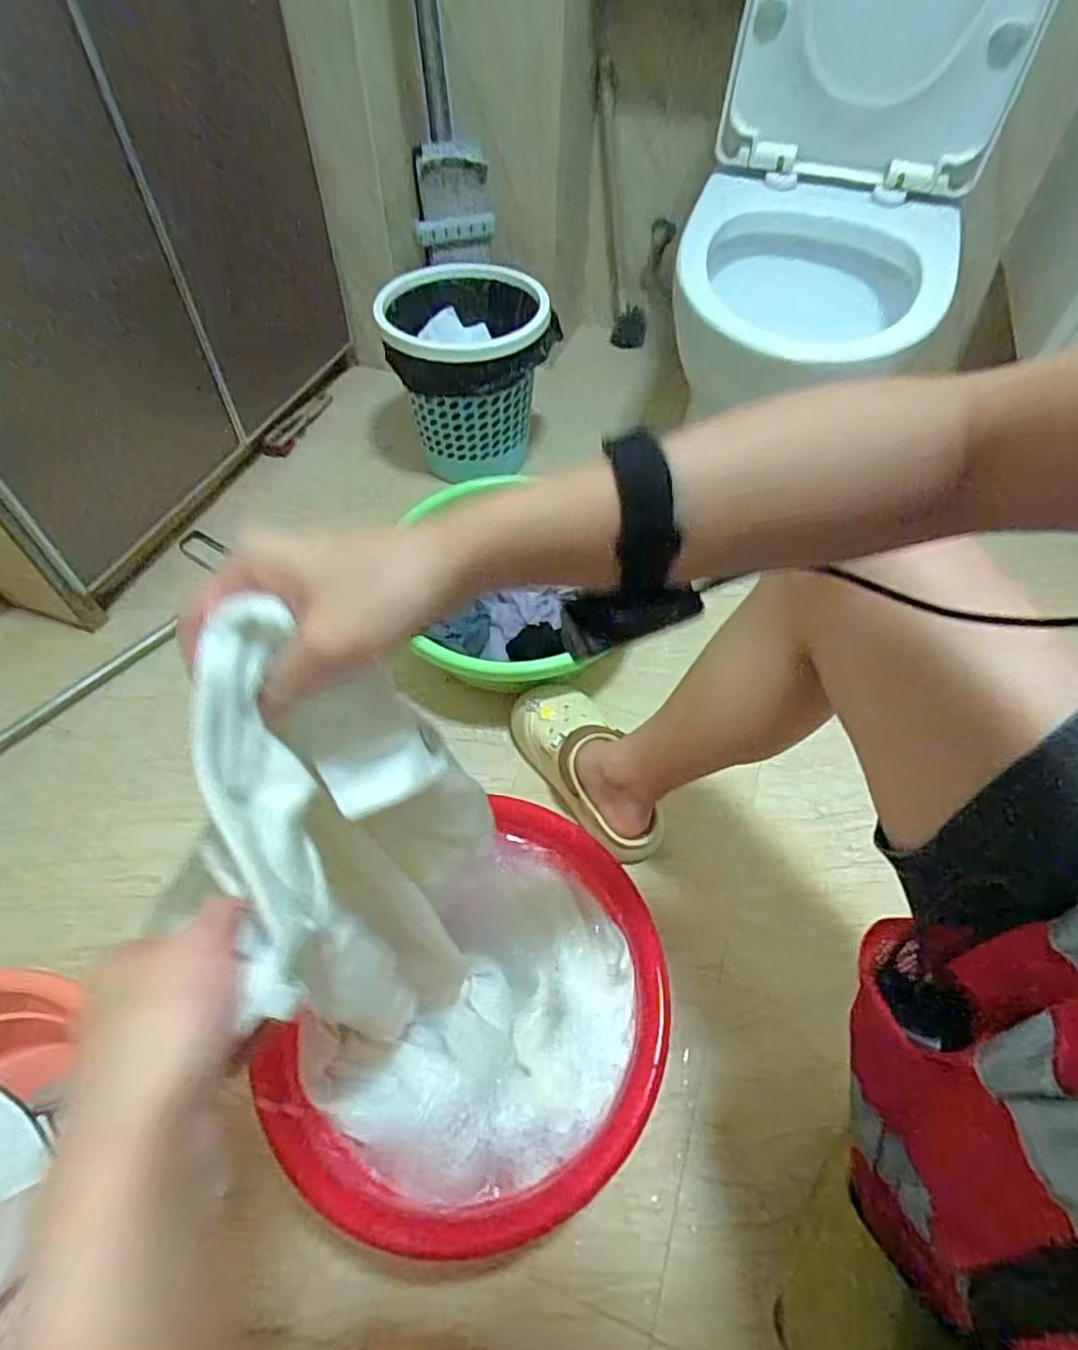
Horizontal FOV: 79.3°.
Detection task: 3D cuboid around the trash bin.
[{"bbox_3d":[-0.118,-0.488,1.102,0.261,0.279,0.229,-14,56,-11],"label":"trash bin"}]

